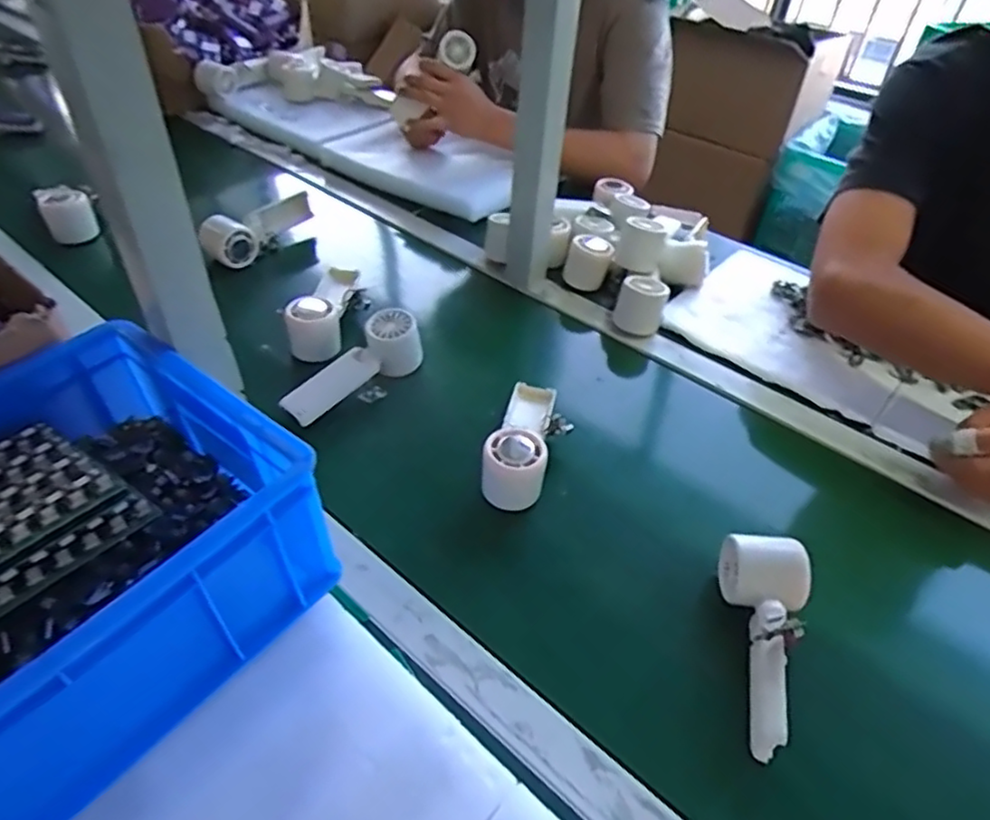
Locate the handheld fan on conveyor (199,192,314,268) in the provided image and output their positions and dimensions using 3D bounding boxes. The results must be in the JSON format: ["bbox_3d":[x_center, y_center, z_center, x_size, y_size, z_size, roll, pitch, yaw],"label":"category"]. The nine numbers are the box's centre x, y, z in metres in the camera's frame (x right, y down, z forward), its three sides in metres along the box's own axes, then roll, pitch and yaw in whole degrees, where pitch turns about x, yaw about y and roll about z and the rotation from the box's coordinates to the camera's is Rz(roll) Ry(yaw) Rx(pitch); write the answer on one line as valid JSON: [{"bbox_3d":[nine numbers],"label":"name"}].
[{"bbox_3d":[-0.325,-0.246,0.882,0.151,0.060,0.052,-32,53,-33],"label":"handheld fan on conveyor"}]

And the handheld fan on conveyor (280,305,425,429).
[{"bbox_3d":[-0.152,-0.043,0.684,0.157,0.057,0.052,-38,56,-17],"label":"handheld fan on conveyor"}]

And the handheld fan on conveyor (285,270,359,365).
[{"bbox_3d":[-0.203,-0.126,0.759,0.059,0.056,0.149,2,42,-2],"label":"handheld fan on conveyor"}]

